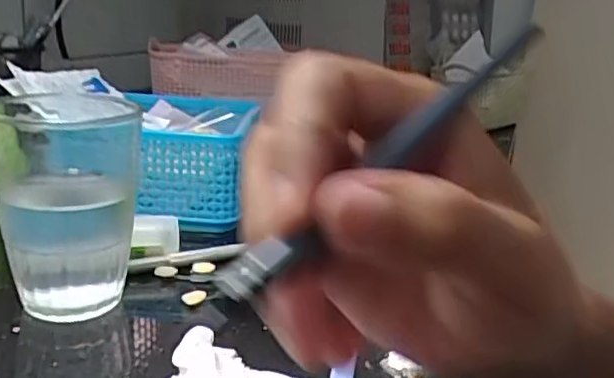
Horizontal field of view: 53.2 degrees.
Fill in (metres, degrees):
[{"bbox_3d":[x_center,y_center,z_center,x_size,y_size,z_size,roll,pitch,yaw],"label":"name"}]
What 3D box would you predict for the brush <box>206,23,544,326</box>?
[{"bbox_3d":[0.024,-0.012,0.156,0.014,0.005,0.131,20,48,40],"label":"brush"}]

